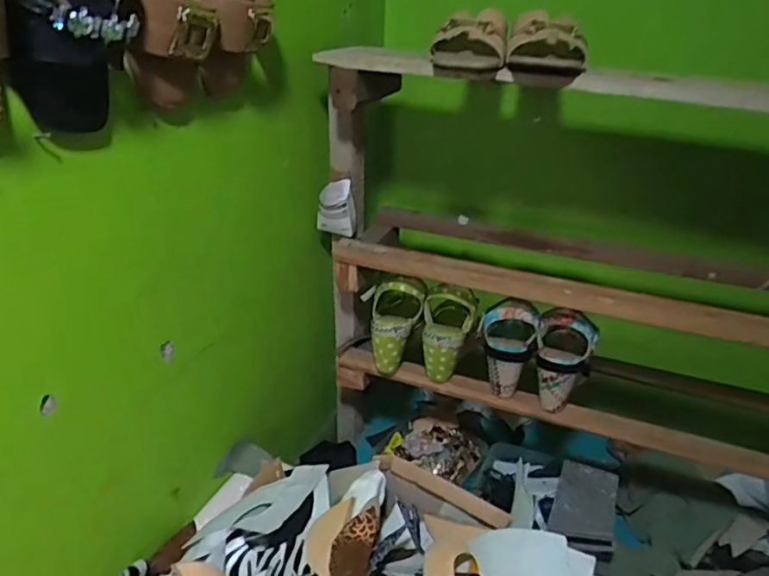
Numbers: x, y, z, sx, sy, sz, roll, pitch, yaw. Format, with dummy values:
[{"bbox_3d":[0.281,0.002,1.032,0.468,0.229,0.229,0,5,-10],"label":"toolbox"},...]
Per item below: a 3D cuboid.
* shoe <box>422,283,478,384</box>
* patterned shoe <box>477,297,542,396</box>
[{"bbox_3d":[0.081,0.068,0.863,0.090,0.144,0.072,14,-1,22],"label":"shoe"},{"bbox_3d":[0.181,0.087,0.851,0.080,0.138,0.084,9,28,13],"label":"patterned shoe"}]

